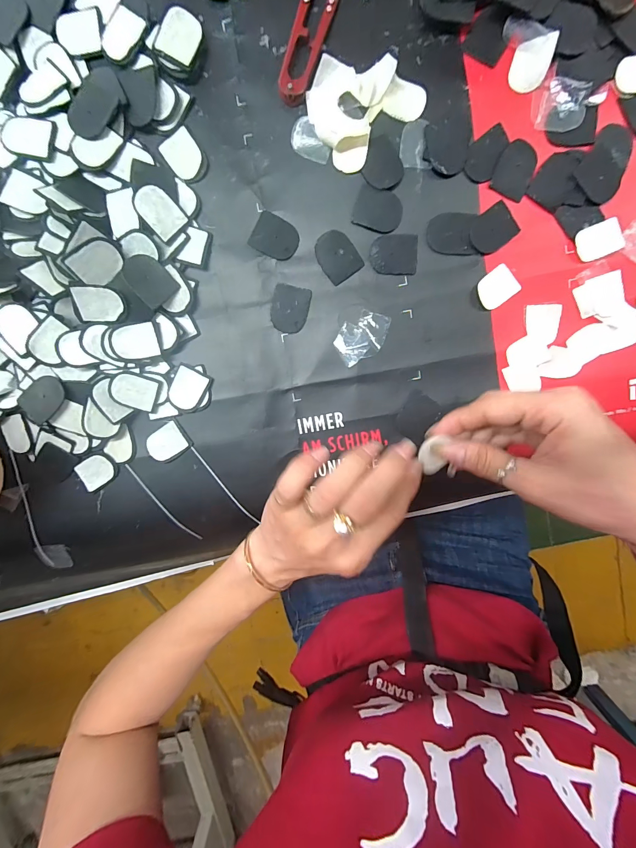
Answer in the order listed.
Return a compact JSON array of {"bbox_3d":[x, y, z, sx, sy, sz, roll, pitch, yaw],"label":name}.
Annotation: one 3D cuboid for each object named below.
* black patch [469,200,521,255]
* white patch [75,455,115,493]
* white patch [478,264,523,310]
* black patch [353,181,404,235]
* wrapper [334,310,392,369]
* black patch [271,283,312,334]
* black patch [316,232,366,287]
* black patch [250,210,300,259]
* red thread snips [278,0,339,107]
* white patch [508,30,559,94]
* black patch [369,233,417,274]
[{"bbox_3d":[0.128,-0.142,0.250,0.033,0.004,0.027,-37,96,6],"label":"black patch"},{"bbox_3d":[-0.180,0.039,0.277,0.031,0.005,0.024,-32,97,5],"label":"white patch"},{"bbox_3d":[0.133,-0.101,0.254,0.029,0.004,0.025,-37,96,6],"label":"white patch"},{"bbox_3d":[0.044,-0.155,0.246,0.034,0.004,0.028,16,98,-1],"label":"black patch"},{"bbox_3d":[0.035,-0.067,0.260,0.043,0.004,0.030,-31,97,5],"label":"wrapper"},{"bbox_3d":[-0.021,-0.088,0.260,0.028,0.004,0.034,13,99,-1],"label":"black patch"},{"bbox_3d":[0.014,-0.124,0.252,0.027,0.004,0.035,-35,96,6],"label":"black patch"},{"bbox_3d":[-0.031,-0.138,0.252,0.034,0.004,0.027,28,98,-3],"label":"black patch"},{"bbox_3d":[-0.003,-0.270,0.229,0.023,0.010,0.100,18,98,-2],"label":"red thread snips"},{"bbox_3d":[0.143,-0.240,0.228,0.024,0.004,0.028,12,117,19],"label":"white patch"},{"bbox_3d":[0.056,-0.126,0.253,0.035,0.004,0.027,0,99,1],"label":"black patch"}]

